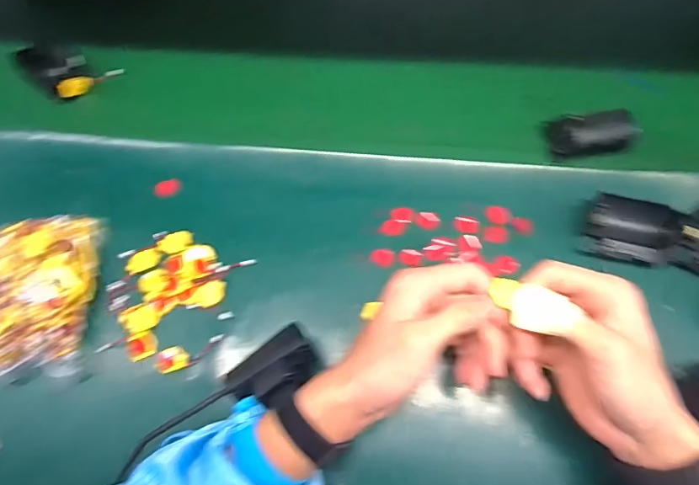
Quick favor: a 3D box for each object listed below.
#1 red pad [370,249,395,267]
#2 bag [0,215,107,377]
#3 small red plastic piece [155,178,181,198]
[{"bbox_3d":[0.032,0.013,0.437,0.022,0.009,0.018,28,73,14],"label":"red pad"},{"bbox_3d":[-0.286,0.047,0.424,0.100,0.034,0.147,-4,70,1],"label":"bag"},{"bbox_3d":[-0.183,-0.055,0.475,0.027,0.005,0.017,-13,74,-2],"label":"small red plastic piece"}]

